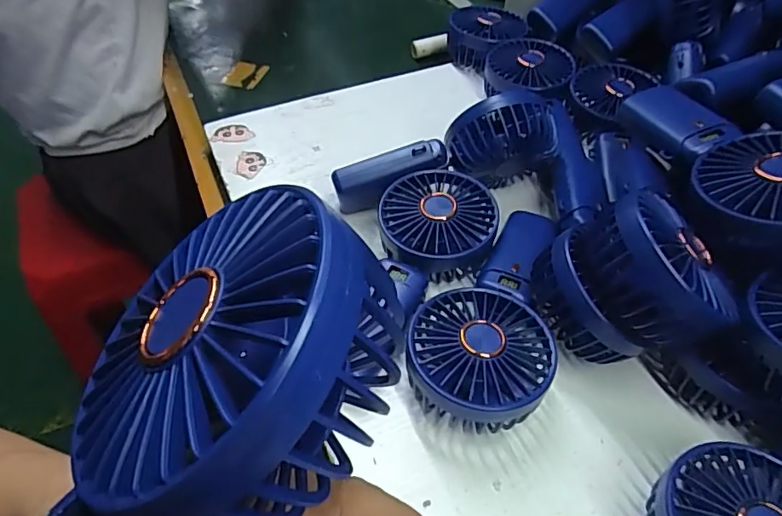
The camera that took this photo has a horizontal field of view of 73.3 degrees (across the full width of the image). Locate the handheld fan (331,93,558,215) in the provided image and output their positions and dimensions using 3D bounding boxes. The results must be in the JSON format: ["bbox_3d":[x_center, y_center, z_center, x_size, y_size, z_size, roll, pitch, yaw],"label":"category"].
[{"bbox_3d":[0.044,-0.078,0.410,0.173,0.079,0.036,-13,50,-11],"label":"handheld fan"}]

